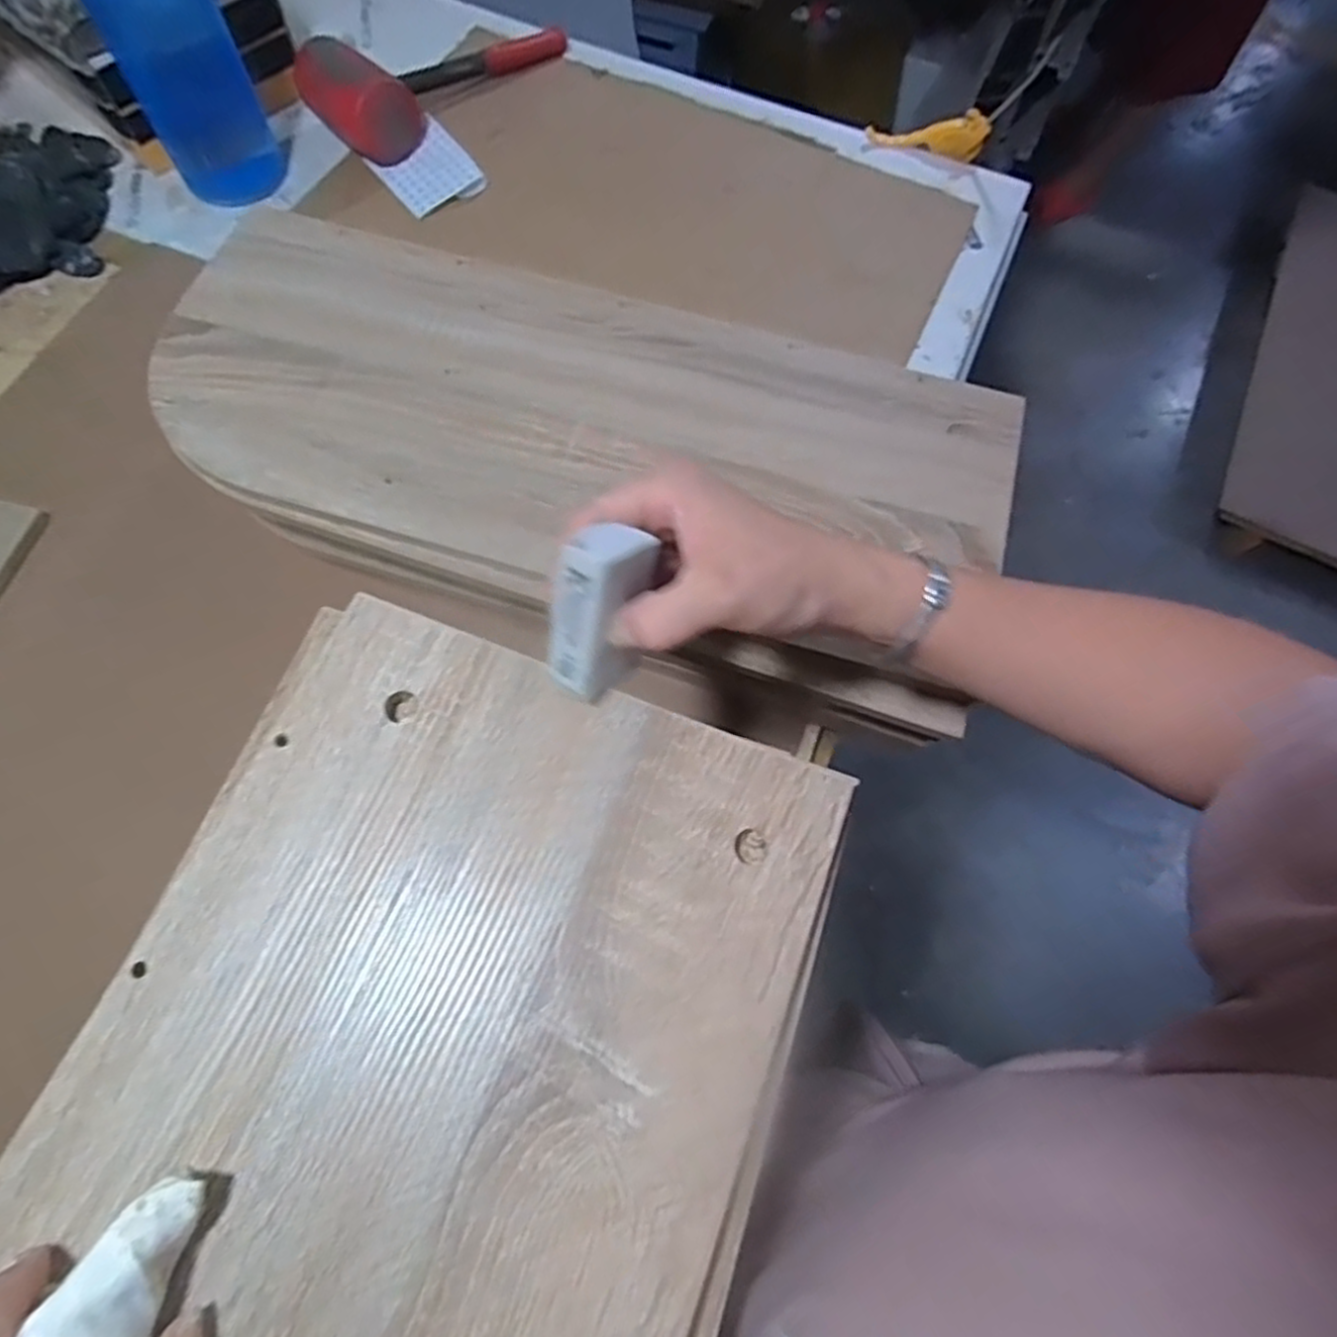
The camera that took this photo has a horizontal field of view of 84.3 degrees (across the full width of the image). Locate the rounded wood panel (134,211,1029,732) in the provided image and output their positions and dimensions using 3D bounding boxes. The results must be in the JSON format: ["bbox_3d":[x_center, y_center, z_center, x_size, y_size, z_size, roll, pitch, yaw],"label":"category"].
[{"bbox_3d":[-0.064,-0.156,0.502,0.569,0.022,0.260,17,69,4],"label":"rounded wood panel"}]

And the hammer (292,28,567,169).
[{"bbox_3d":[-0.229,-0.640,0.787,0.307,0.069,0.121,-32,74,-14],"label":"hammer"}]

